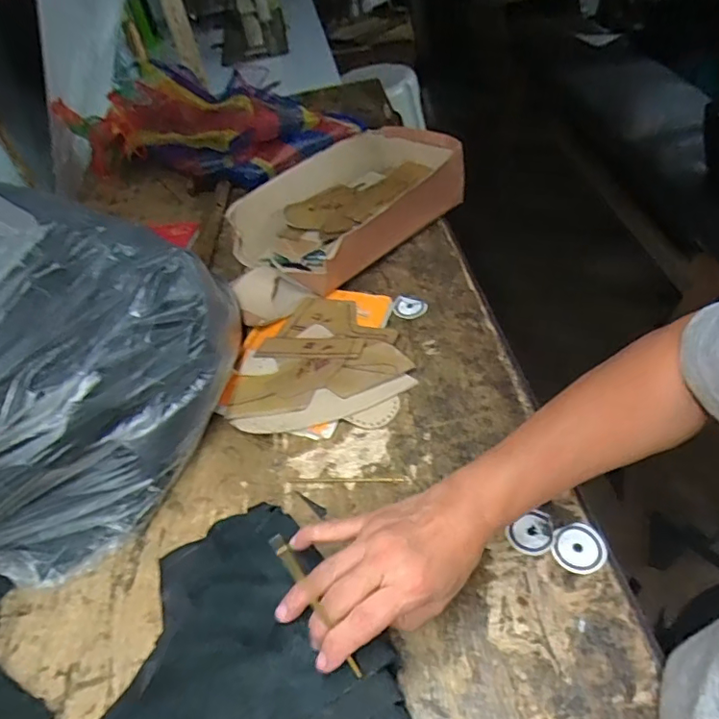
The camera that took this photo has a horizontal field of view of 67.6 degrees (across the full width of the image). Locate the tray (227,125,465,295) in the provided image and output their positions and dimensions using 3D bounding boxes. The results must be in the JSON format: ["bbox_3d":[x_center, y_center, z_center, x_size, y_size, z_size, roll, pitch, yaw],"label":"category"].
[{"bbox_3d":[-0.013,-0.213,0.729,0.224,0.094,0.304,30,58,33],"label":"tray"}]

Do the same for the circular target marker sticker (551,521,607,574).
[{"bbox_3d":[0.170,0.144,0.414,0.042,0.005,0.037,-23,48,-14],"label":"circular target marker sticker"}]

